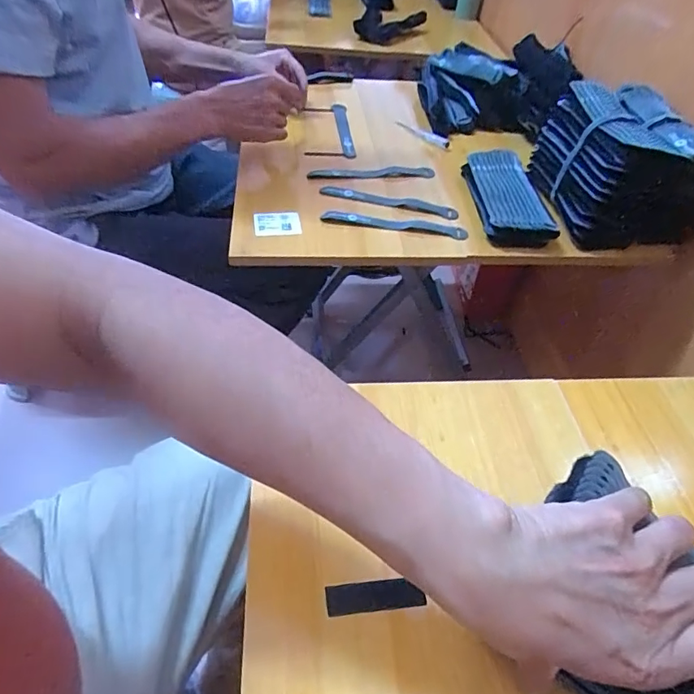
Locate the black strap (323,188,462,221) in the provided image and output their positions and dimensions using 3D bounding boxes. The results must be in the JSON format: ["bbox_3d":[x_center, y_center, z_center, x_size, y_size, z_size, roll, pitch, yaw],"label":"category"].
[{"bbox_3d":[0.061,-0.212,0.687,0.196,0.013,0.024,16,48,9],"label":"black strap"}]

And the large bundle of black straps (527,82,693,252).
[{"bbox_3d":[0.372,-0.262,0.656,0.155,0.103,0.205,2,48,-4],"label":"large bundle of black straps"}]

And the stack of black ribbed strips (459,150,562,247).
[{"bbox_3d":[0.232,-0.219,0.684,0.092,0.035,0.199,3,48,-3],"label":"stack of black ribbed strips"}]

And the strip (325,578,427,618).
[{"bbox_3d":[0.018,0.174,0.334,0.064,0.004,0.019,-4,48,-6],"label":"strip"}]

